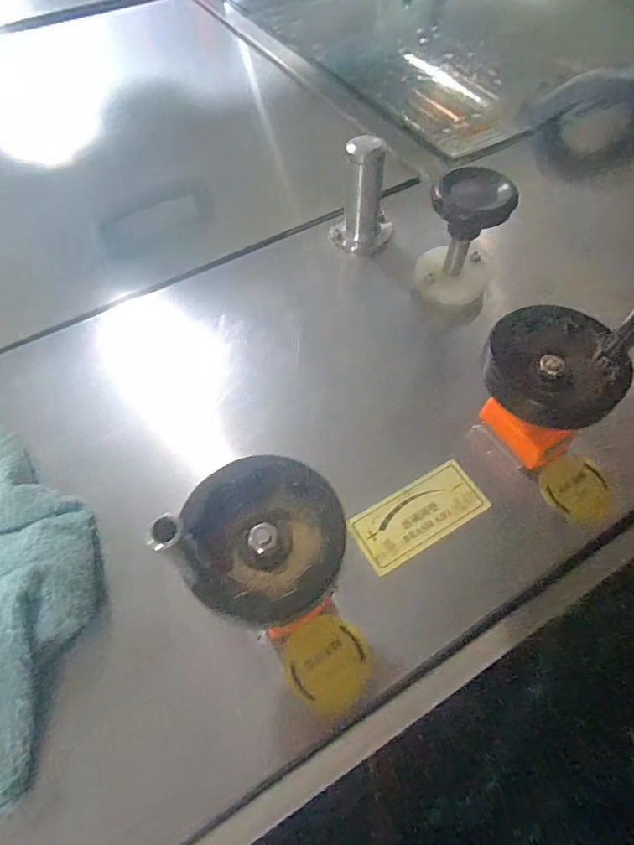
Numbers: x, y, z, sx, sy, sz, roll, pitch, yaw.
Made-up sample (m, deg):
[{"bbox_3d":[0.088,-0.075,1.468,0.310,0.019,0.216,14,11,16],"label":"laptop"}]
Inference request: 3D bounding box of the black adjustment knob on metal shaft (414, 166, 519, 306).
[{"bbox_3d":[0.143,-0.181,0.474,0.075,0.106,0.062,6,58,4],"label":"black adjustment knob on metal shaft"}]

